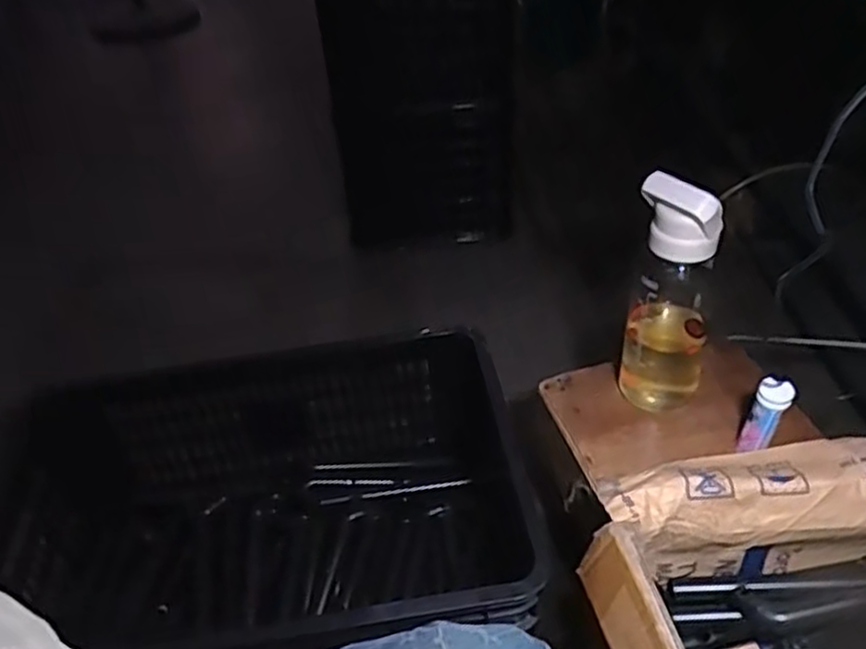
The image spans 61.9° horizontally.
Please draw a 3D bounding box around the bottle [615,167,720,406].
[{"bbox_3d":[0.267,-0.025,0.807,0.088,0.300,0.092,11,45,18],"label":"bottle"}]

